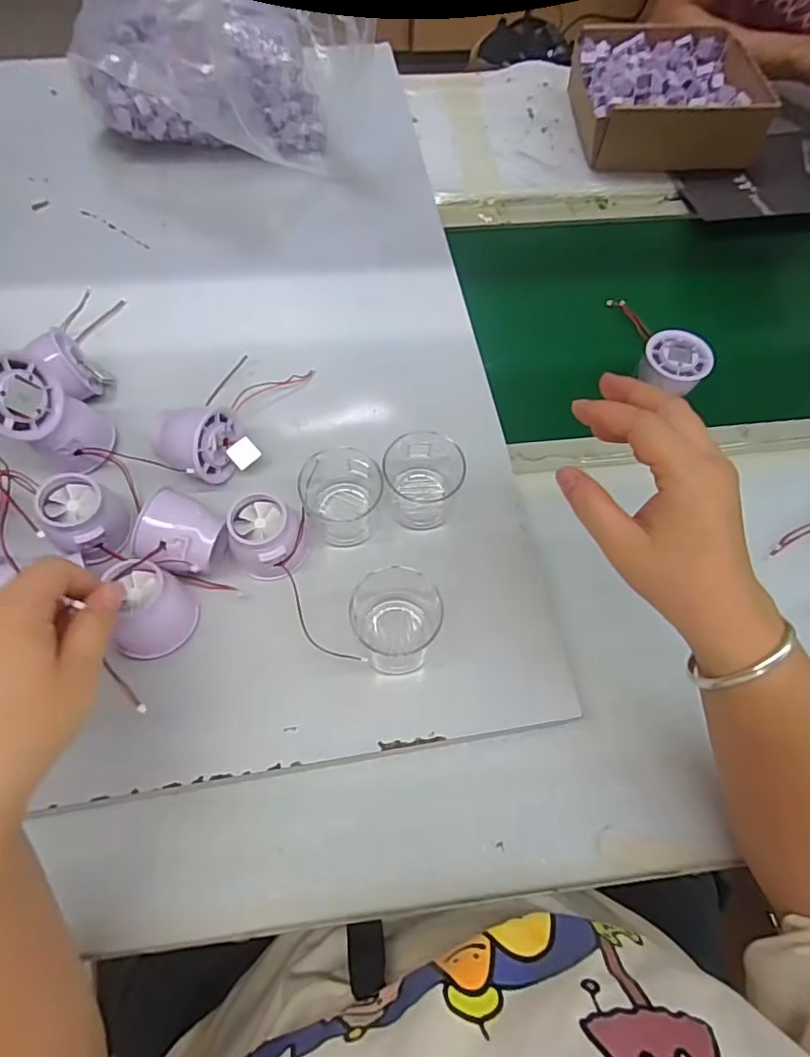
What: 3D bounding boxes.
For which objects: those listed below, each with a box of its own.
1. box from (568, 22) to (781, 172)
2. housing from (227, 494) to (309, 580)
[{"bbox_3d":[0.324,-0.554,0.694,0.211,0.071,0.221,0,64,-3],"label":"box"},{"bbox_3d":[-0.099,0.006,0.385,0.047,0.036,0.046,16,64,5],"label":"housing"}]

